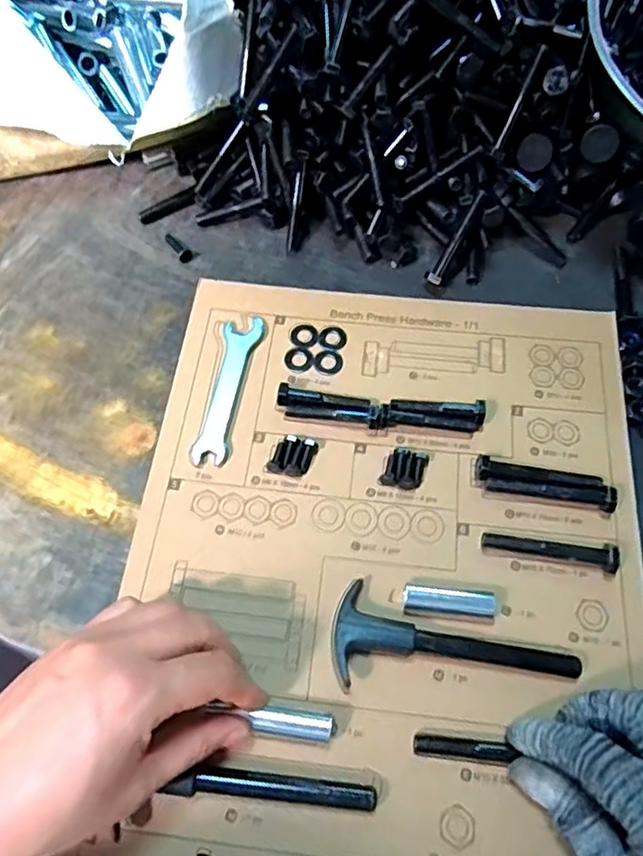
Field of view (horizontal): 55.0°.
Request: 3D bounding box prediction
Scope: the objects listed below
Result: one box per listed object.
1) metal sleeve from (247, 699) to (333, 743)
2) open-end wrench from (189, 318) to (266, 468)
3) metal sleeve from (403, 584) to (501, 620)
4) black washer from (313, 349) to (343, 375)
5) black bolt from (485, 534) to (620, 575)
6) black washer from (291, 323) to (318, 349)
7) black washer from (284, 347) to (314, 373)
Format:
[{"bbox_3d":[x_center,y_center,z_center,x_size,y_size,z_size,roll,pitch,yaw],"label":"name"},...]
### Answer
[{"bbox_3d":[-0.015,0.152,0.320,0.042,0.012,0.015,9,65,1],"label":"metal sleeve"},{"bbox_3d":[-0.062,-0.027,0.416,0.028,0.004,0.112,7,65,5],"label":"open-end wrench"},{"bbox_3d":[0.073,0.098,0.347,0.053,0.013,0.015,4,65,4],"label":"metal sleeve"},{"bbox_3d":[0.005,-0.046,0.427,0.020,0.004,0.018,-2,65,1],"label":"black washer"},{"bbox_3d":[0.131,0.072,0.357,0.073,0.016,0.013,8,65,5],"label":"black bolt"},{"bbox_3d":[-0.012,-0.066,0.435,0.020,0.004,0.020,-1,65,2],"label":"black washer"},{"bbox_3d":[-0.016,-0.048,0.429,0.020,0.004,0.019,-1,65,2],"label":"black washer"}]

